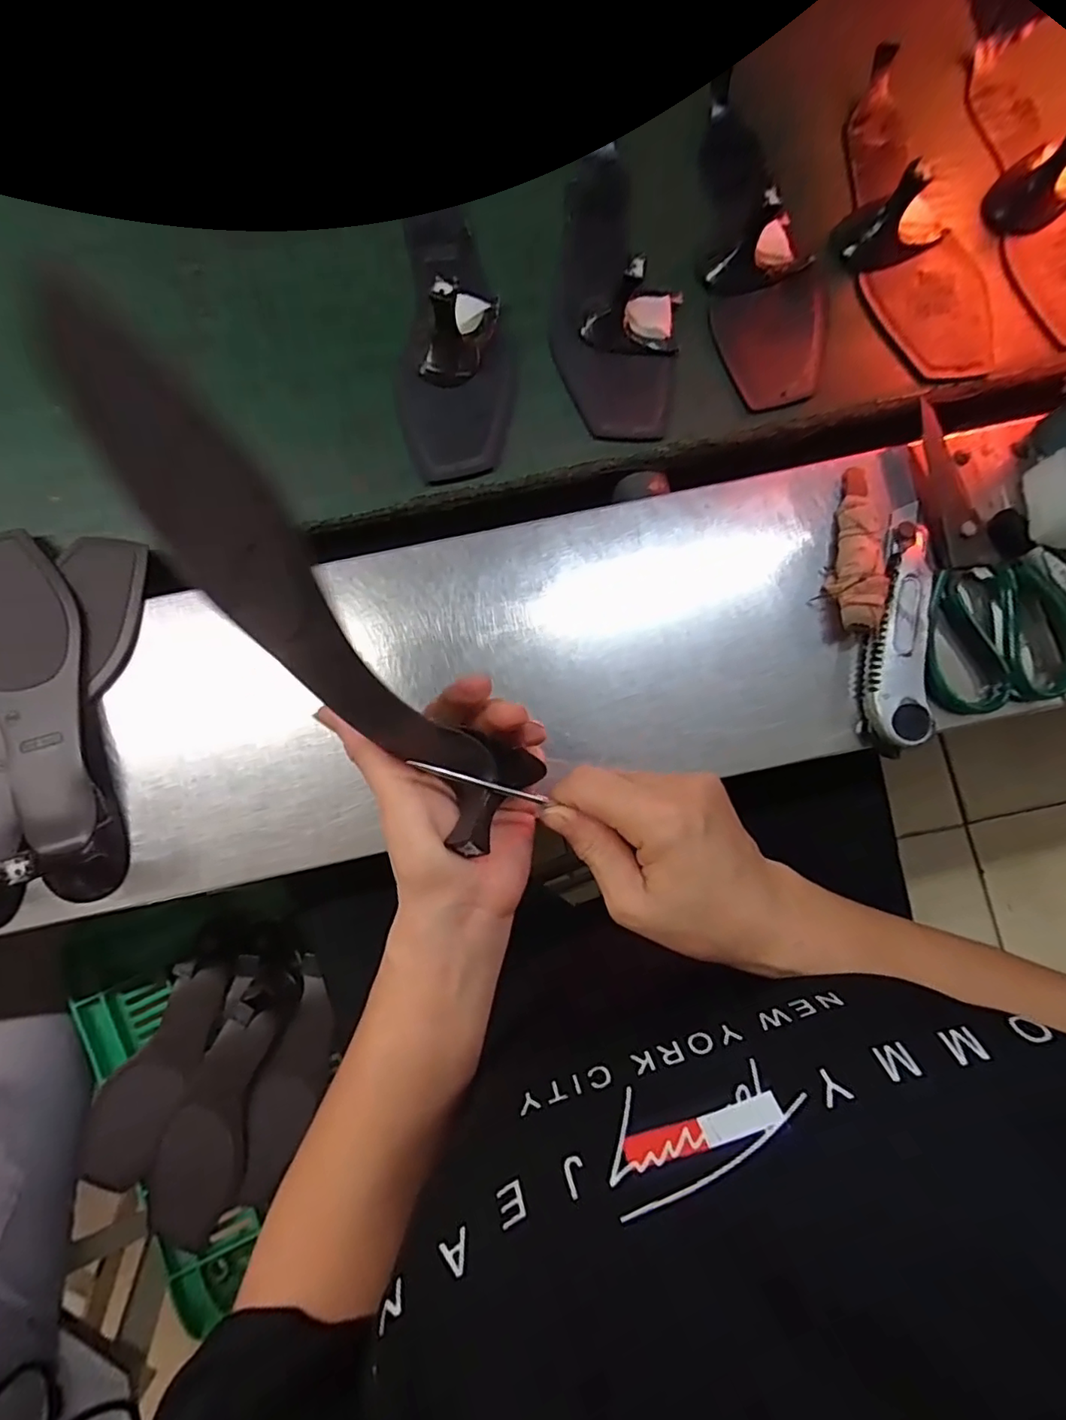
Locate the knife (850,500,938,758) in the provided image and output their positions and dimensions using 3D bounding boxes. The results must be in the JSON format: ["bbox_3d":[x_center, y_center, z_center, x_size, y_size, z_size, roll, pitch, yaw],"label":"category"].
[{"bbox_3d":[0.241,-0.057,0.373,0.037,0.017,0.166,10,83,1],"label":"knife"}]

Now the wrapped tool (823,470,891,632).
[{"bbox_3d":[0.217,-0.109,0.378,0.031,0.023,0.118,8,83,1],"label":"wrapped tool"}]

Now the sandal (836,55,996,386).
[{"bbox_3d":[0.277,-0.377,0.422,0.091,0.050,0.262,-12,84,-2],"label":"sandal"}]

